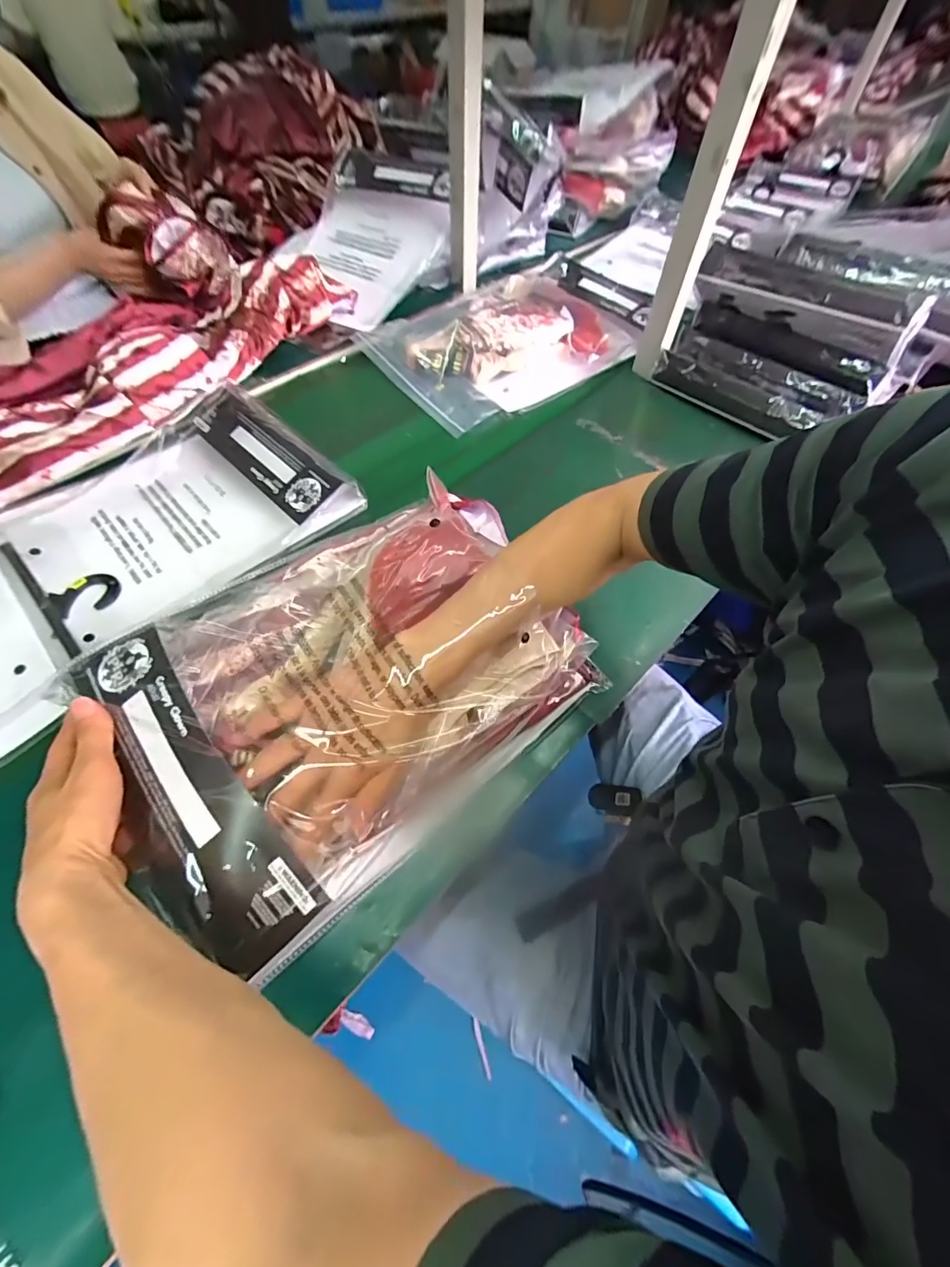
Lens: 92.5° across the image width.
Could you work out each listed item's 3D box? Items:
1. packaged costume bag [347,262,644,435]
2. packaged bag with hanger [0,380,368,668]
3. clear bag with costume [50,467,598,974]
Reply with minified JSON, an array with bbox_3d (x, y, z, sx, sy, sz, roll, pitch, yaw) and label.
[{"bbox_3d":[0.049,-0.531,0.795,0.419,0.060,0.310,-32,64,-22],"label":"packaged costume bag"},{"bbox_3d":[-0.383,-0.165,0.569,0.310,0.043,0.361,38,64,21],"label":"packaged bag with hanger"},{"bbox_3d":[-0.105,0.035,0.409,0.407,0.108,0.283,-36,65,-22],"label":"clear bag with costume"}]

